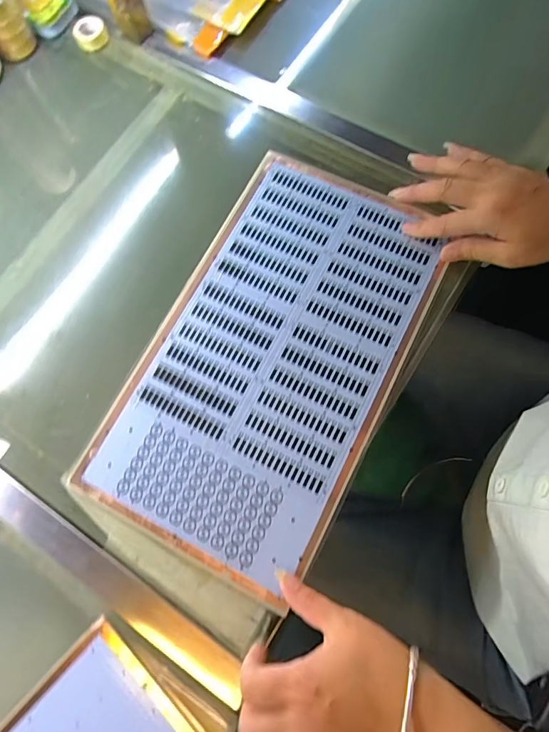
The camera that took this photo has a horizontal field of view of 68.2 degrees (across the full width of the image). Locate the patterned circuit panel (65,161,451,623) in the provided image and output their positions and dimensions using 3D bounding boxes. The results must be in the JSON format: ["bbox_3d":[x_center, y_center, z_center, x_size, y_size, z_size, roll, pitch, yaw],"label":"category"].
[{"bbox_3d":[0.000,-0.017,0.387,0.220,0.008,0.385,26,77,8],"label":"patterned circuit panel"}]

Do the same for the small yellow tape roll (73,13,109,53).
[{"bbox_3d":[-0.229,-0.414,0.507,0.040,0.021,0.043,0,75,2],"label":"small yellow tape roll"}]

